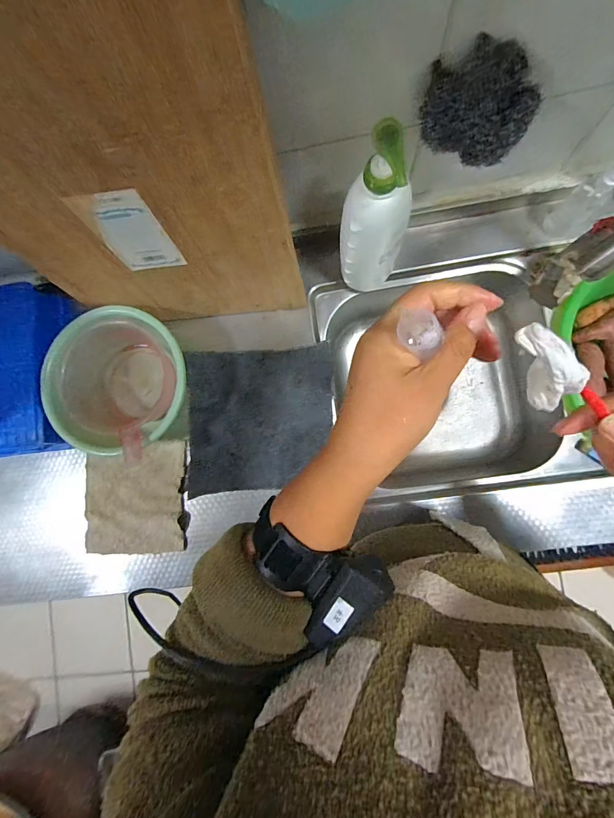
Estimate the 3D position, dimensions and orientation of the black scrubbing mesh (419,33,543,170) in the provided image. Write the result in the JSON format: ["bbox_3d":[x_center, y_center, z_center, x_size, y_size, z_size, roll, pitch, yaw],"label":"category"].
[{"bbox_3d":[0.174,-0.305,0.383,0.110,0.076,0.075,23,89,6],"label":"black scrubbing mesh"}]

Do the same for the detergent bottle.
[{"bbox_3d":[0.082,-0.227,0.461,0.082,0.248,0.059,8,87,6],"label":"detergent bottle"}]

